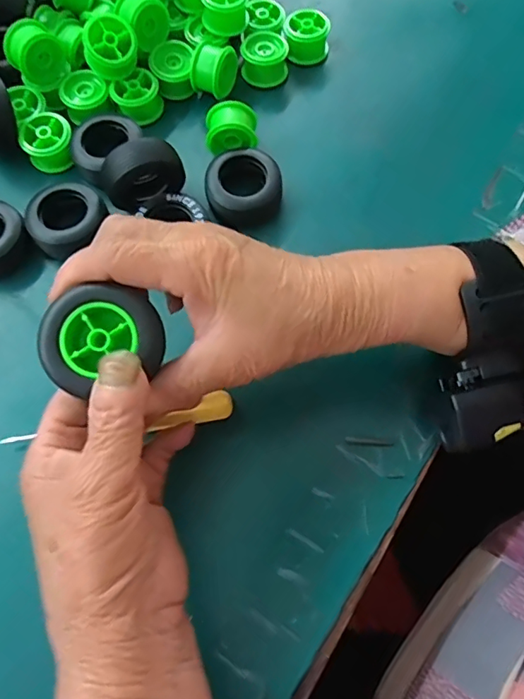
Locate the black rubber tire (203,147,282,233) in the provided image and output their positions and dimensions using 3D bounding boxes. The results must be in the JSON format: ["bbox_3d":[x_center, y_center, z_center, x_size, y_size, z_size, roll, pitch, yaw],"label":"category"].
[{"bbox_3d":[-0.012,-0.103,0.326,0.047,0.026,0.046,-2,68,2],"label":"black rubber tire"}]

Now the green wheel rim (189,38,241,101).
[{"bbox_3d":[-0.033,-0.198,0.362,0.027,0.033,0.031,24,71,12],"label":"green wheel rim"}]

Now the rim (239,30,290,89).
[{"bbox_3d":[0.002,-0.210,0.372,0.034,0.031,0.032,-2,68,2],"label":"rim"}]

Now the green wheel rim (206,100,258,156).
[{"bbox_3d":[-0.020,-0.145,0.339,0.033,0.034,0.021,0,68,3],"label":"green wheel rim"}]

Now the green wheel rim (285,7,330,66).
[{"bbox_3d":[0.034,-0.233,0.378,0.033,0.025,0.028,2,68,4],"label":"green wheel rim"}]

